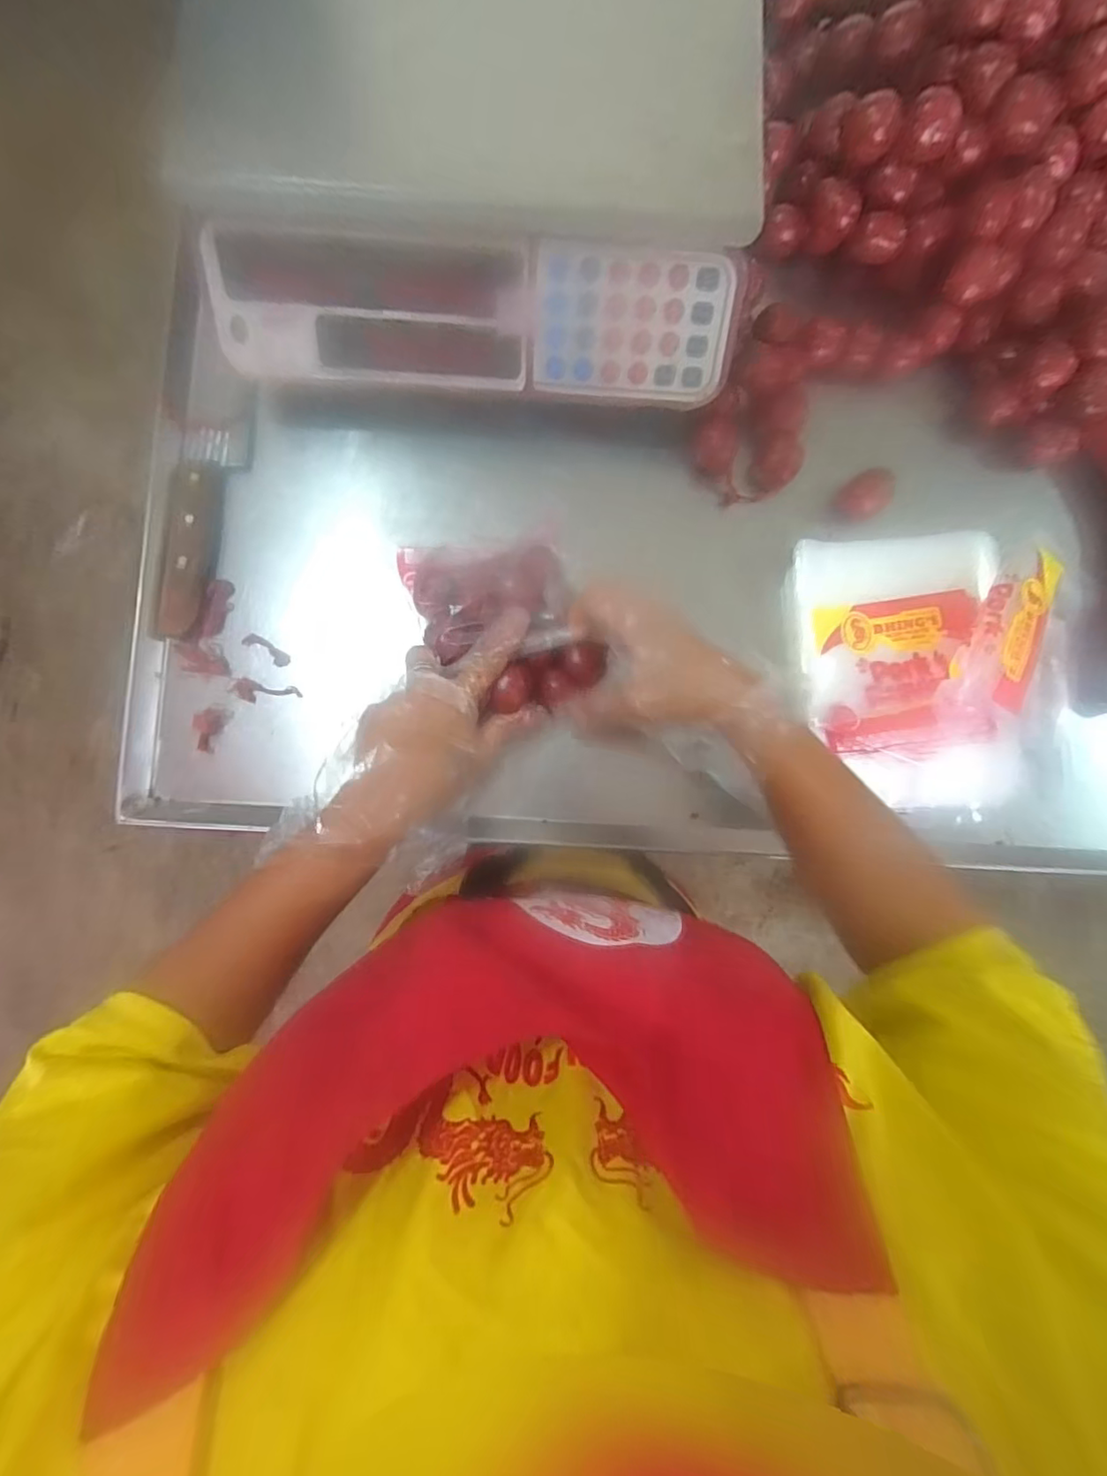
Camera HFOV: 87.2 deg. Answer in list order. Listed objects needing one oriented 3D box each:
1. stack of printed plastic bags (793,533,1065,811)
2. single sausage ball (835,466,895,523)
[{"bbox_3d":[0.285,-0.052,0.428,0.195,0.030,0.203,-6,87,-2],"label":"stack of printed plastic bags"},{"bbox_3d":[0.236,-0.183,0.442,0.035,0.029,0.032,0,86,-2],"label":"single sausage ball"}]

